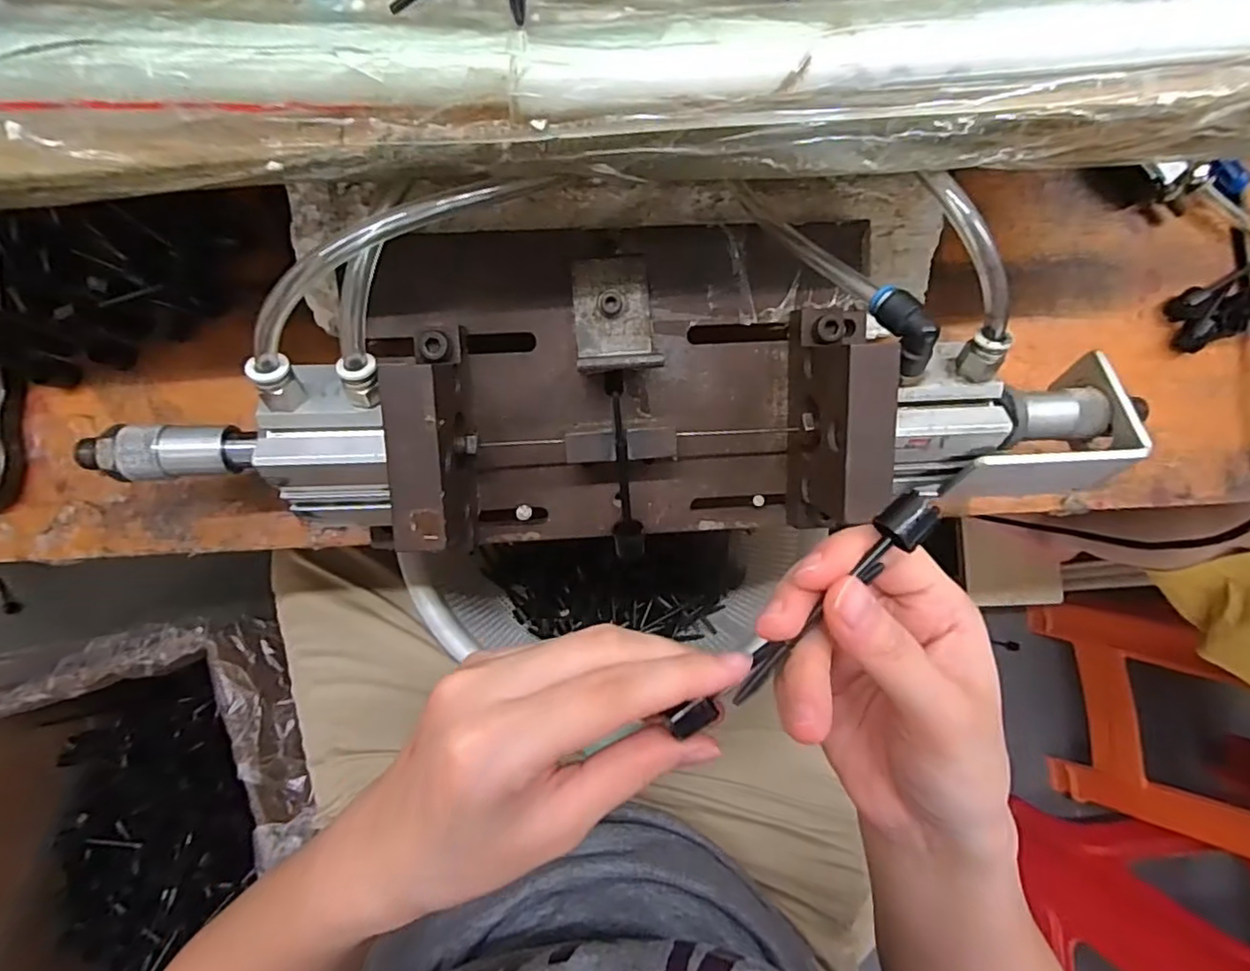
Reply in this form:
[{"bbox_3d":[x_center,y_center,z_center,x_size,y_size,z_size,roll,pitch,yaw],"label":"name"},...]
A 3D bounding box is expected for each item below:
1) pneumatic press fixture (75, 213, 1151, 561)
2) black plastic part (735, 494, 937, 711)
[{"bbox_3d":[0.000,-0.052,0.280,0.432,0.110,0.148,-3,84,-3],"label":"pneumatic press fixture"},{"bbox_3d":[0.066,0.036,0.193,0.013,0.009,0.087,41,92,-3],"label":"black plastic part"}]

